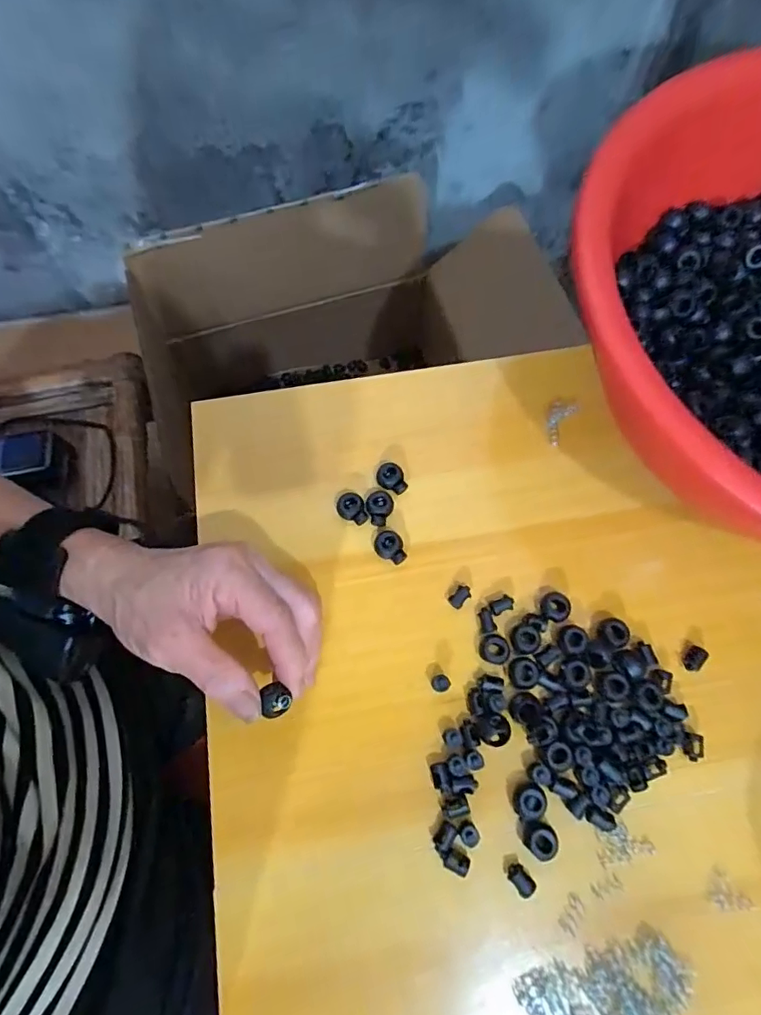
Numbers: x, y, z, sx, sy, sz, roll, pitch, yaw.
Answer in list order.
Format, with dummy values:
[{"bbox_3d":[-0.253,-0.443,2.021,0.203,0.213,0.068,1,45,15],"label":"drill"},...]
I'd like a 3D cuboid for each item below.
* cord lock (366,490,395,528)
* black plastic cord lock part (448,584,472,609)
[{"bbox_3d":[0.000,0.001,0.335,0.017,0.011,0.023,-4,71,-1],"label":"cord lock"},{"bbox_3d":[0.049,0.055,0.320,0.015,0.007,0.010,-42,76,-12],"label":"black plastic cord lock part"}]

